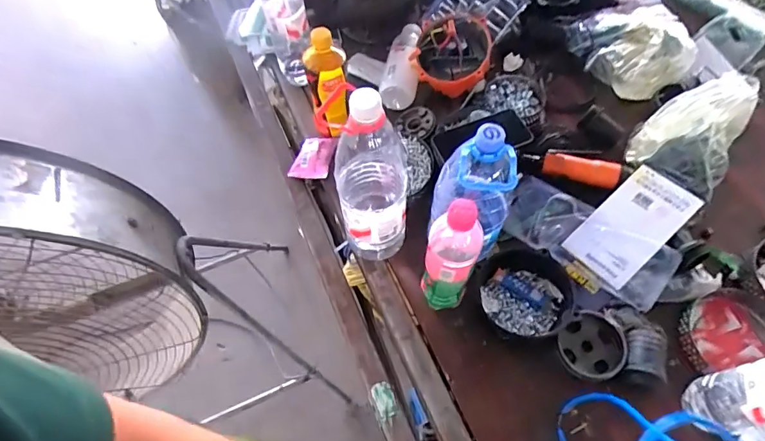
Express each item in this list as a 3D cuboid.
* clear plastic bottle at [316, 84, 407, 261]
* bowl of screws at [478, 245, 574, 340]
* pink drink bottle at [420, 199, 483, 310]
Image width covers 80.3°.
[{"bbox_3d":[-0.016,-0.045,0.585,0.091,0.297,0.081,-5,62,0],"label":"clear plastic bottle"},{"bbox_3d":[0.190,0.103,0.620,0.114,0.067,0.115,-1,62,2],"label":"bowl of screws"},{"bbox_3d":[0.083,0.054,0.568,0.064,0.244,0.054,11,63,8],"label":"pink drink bottle"}]

